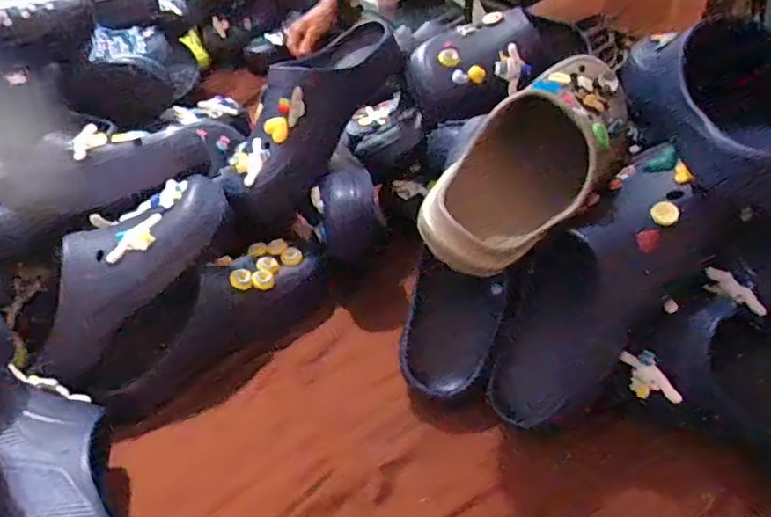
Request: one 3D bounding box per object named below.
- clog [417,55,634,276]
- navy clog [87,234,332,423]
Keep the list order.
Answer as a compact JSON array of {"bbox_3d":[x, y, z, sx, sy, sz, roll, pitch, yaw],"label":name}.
[{"bbox_3d":[0.139,-0.088,0.509,0.102,0.088,0.271,29,52,34],"label":"clog"},{"bbox_3d":[-0.182,0.053,0.619,0.260,0.078,0.113,-27,45,-23],"label":"navy clog"}]

